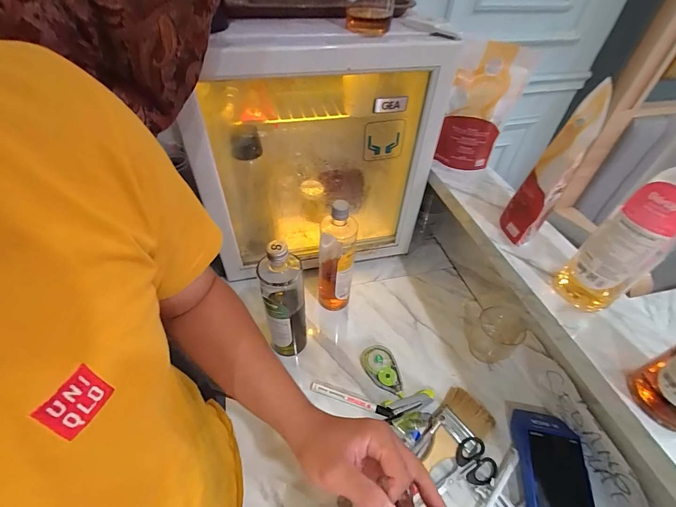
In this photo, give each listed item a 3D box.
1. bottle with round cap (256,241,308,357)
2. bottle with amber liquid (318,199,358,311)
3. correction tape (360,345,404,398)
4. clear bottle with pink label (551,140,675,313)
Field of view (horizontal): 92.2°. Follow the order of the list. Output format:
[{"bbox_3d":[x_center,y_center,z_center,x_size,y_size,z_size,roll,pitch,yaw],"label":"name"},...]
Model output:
[{"bbox_3d":[-0.092,0.092,0.566,0.074,0.266,0.069,-7,47,-9],"label":"bottle with round cap"},{"bbox_3d":[-0.003,0.008,0.656,0.077,0.267,0.085,1,47,0],"label":"bottle with amber liquid"},{"bbox_3d":[0.085,0.227,0.626,0.060,0.024,0.104,-13,49,-13],"label":"correction tape"},{"bbox_3d":[0.343,-0.033,0.360,0.053,0.263,0.064,-19,50,-19],"label":"clear bottle with pink label"}]

